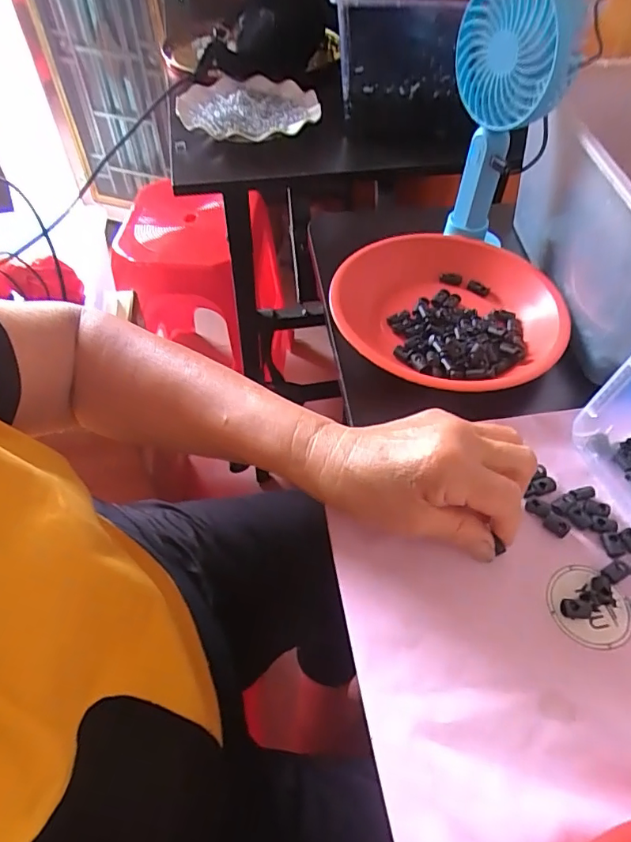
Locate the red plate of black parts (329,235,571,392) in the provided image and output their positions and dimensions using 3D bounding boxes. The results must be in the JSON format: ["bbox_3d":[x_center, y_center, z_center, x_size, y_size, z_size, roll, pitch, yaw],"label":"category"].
[{"bbox_3d":[0.116,-0.097,0.442,0.185,0.032,0.191,-1,48,1],"label":"red plate of black parts"}]

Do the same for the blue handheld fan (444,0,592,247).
[{"bbox_3d":[0.158,-0.251,0.450,0.061,0.228,0.105,-32,60,-24],"label":"blue handheld fan"}]

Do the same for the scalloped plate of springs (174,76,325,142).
[{"bbox_3d":[-0.094,-0.427,0.695,0.184,0.027,0.176,1,53,-1],"label":"scalloped plate of springs"}]

